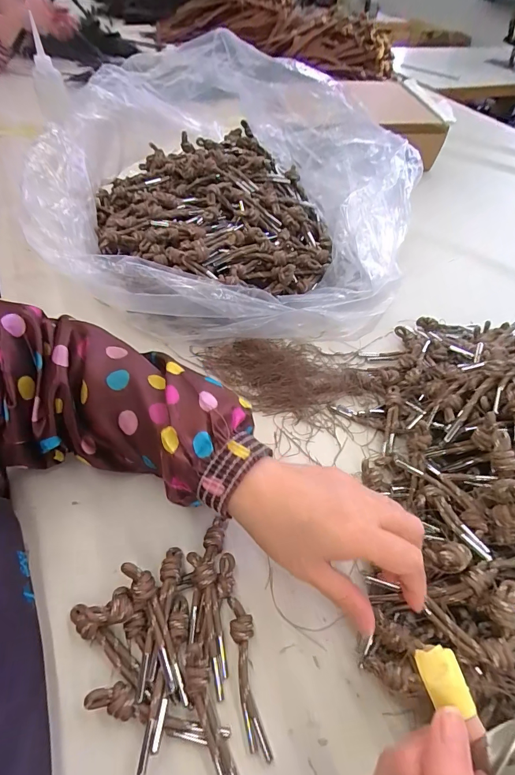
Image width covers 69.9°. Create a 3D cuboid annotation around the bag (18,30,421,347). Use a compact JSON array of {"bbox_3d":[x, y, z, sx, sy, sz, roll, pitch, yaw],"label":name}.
[{"bbox_3d":[-0.031,-0.277,0.493,0.444,0.161,0.464,18,55,10],"label":"bag"}]

